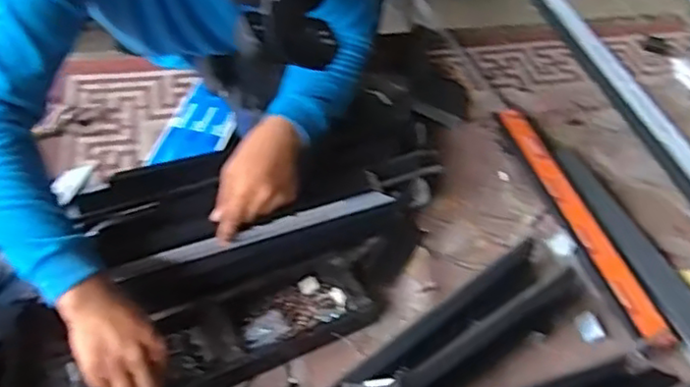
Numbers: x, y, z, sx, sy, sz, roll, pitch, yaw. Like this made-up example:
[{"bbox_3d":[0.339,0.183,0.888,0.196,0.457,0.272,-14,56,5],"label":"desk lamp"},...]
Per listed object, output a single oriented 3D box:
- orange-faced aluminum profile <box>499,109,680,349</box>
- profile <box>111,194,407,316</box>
[{"bbox_3d":[0.337,0.031,0.957,0.035,0.046,0.462,-8,45,-14],"label":"orange-faced aluminum profile"},{"bbox_3d":[-0.092,0.071,0.852,0.382,0.071,0.030,-17,48,-22],"label":"profile"}]

